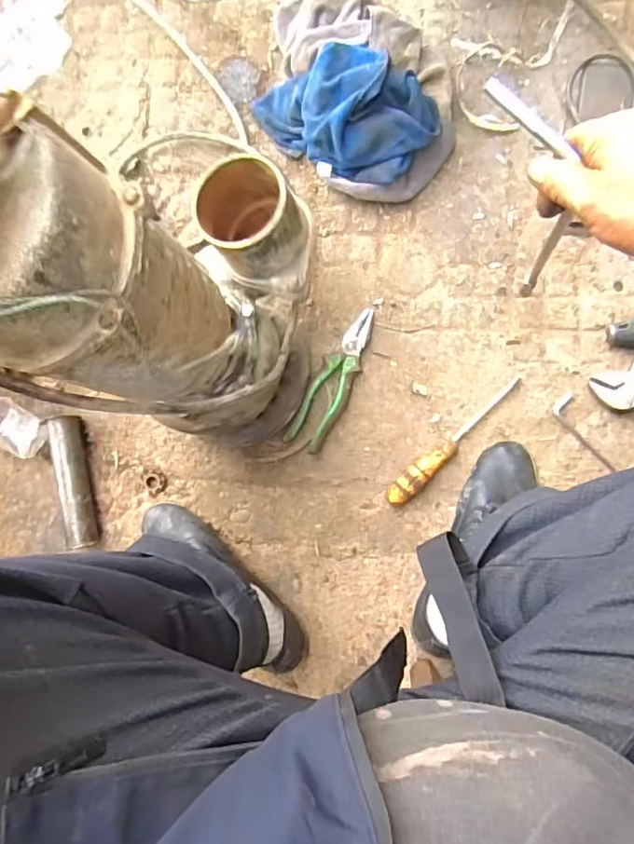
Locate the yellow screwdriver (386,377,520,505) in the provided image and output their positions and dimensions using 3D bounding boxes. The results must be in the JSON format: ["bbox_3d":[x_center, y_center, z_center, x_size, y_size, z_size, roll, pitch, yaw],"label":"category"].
[{"bbox_3d":[0.171,0.024,0.701,0.216,0.027,0.027,-44,83,5],"label":"yellow screwdriver"}]

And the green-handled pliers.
[{"bbox_3d":[0.024,-0.055,0.723,0.048,0.032,0.194,26,92,8],"label":"green-handled pliers"}]

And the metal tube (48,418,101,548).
[{"bbox_3d":[-0.326,0.079,0.758,0.035,0.045,0.173,-13,86,8],"label":"metal tube"}]

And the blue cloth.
[{"bbox_3d":[0.032,-0.390,0.702,0.223,0.099,0.124,34,93,8],"label":"blue cloth"}]

